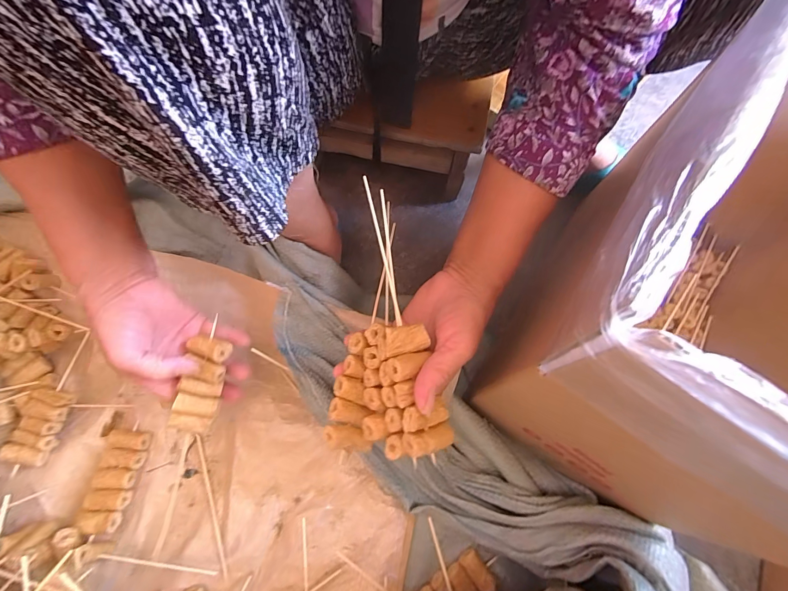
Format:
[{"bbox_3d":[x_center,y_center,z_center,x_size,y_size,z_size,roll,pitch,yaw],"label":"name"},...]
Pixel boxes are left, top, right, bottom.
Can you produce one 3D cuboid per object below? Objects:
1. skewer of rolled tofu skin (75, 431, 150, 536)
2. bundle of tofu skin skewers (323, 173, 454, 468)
[{"bbox_3d":[-0.309,0.202,0.386,0.048,0.022,0.096,5,69,1],"label":"skewer of rolled tofu skin"},{"bbox_3d":[-0.007,0.009,0.311,0.095,0.059,0.241,0,67,-1],"label":"bundle of tofu skin skewers"}]

